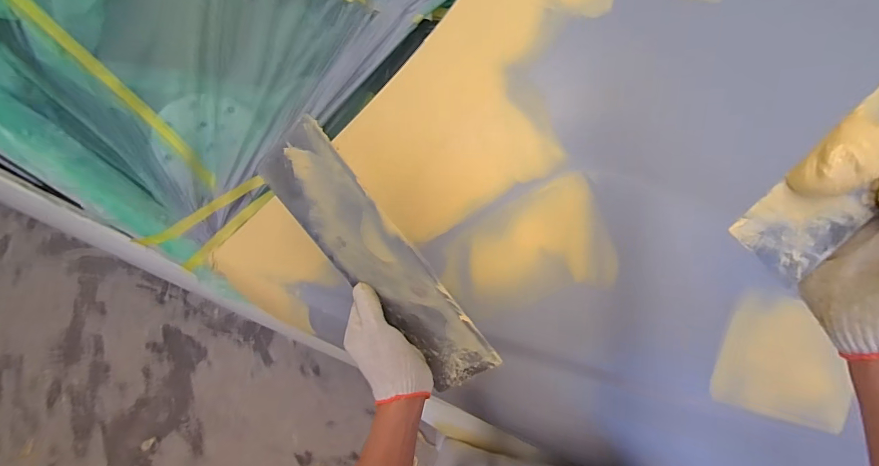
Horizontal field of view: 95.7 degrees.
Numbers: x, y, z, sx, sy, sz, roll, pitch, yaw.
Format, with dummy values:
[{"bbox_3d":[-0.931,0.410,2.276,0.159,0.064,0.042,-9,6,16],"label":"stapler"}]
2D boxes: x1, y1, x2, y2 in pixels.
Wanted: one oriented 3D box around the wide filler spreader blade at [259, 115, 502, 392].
[{"bbox_3d":[-0.067,0.038,0.447,0.097,0.010,0.331,-35,98,26],"label":"wide filler spreader blade"}]

